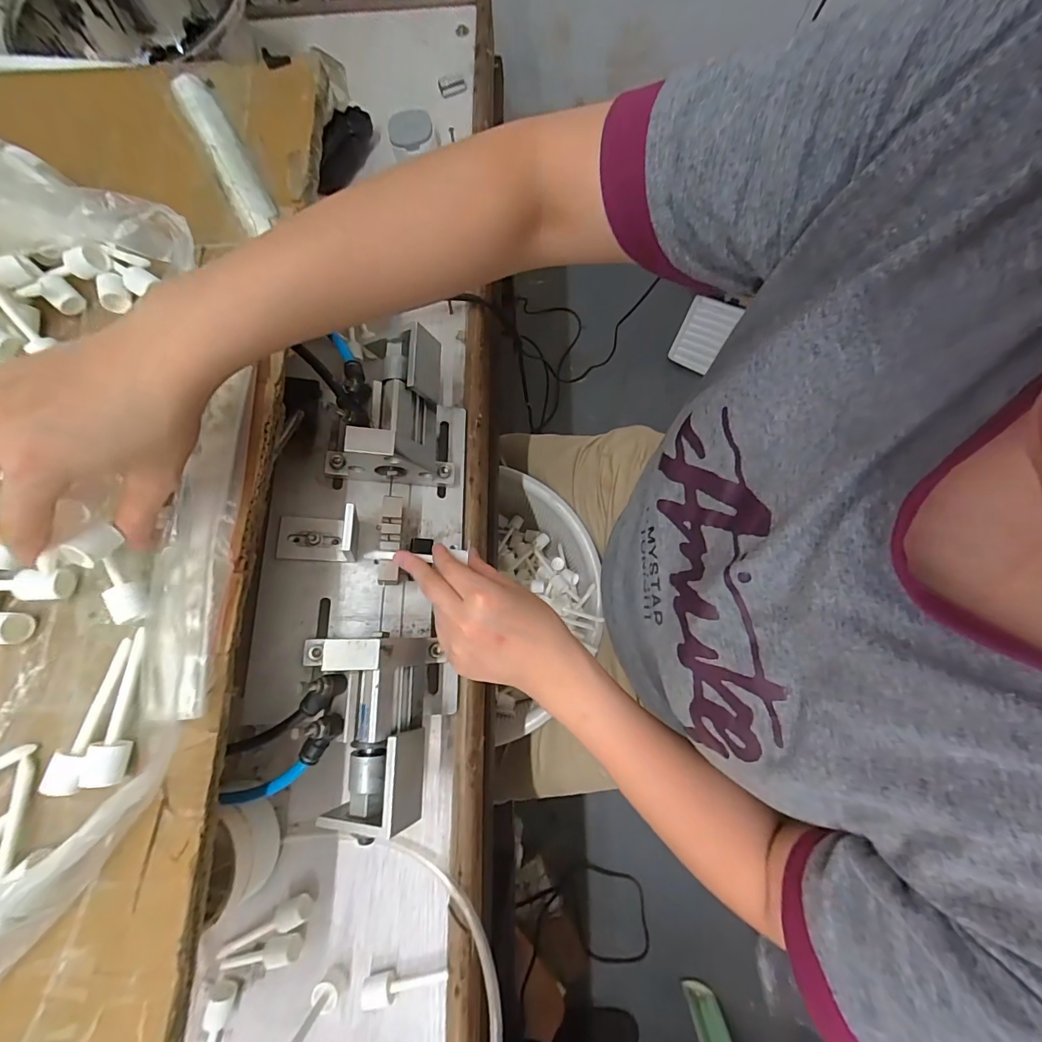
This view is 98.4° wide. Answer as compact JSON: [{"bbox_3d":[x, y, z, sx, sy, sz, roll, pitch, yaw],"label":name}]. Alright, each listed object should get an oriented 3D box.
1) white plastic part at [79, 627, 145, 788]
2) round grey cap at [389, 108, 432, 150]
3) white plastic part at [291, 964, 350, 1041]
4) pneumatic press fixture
[{"bbox_3d":[-0.229,0.104,0.256,0.019,0.016,0.081,-4,75,1],"label":"white plastic part"},{"bbox_3d":[-0.131,-0.464,0.532,0.050,0.015,0.041,-1,75,2],"label":"round grey cap"},{"bbox_3d":[-0.147,0.350,0.319,0.021,0.067,0.021,31,79,9],"label":"white plastic part"},{"bbox_3d":[-0.128,0.024,0.368,0.145,0.097,0.376,2,76,3],"label":"pneumatic press fixture"}]

